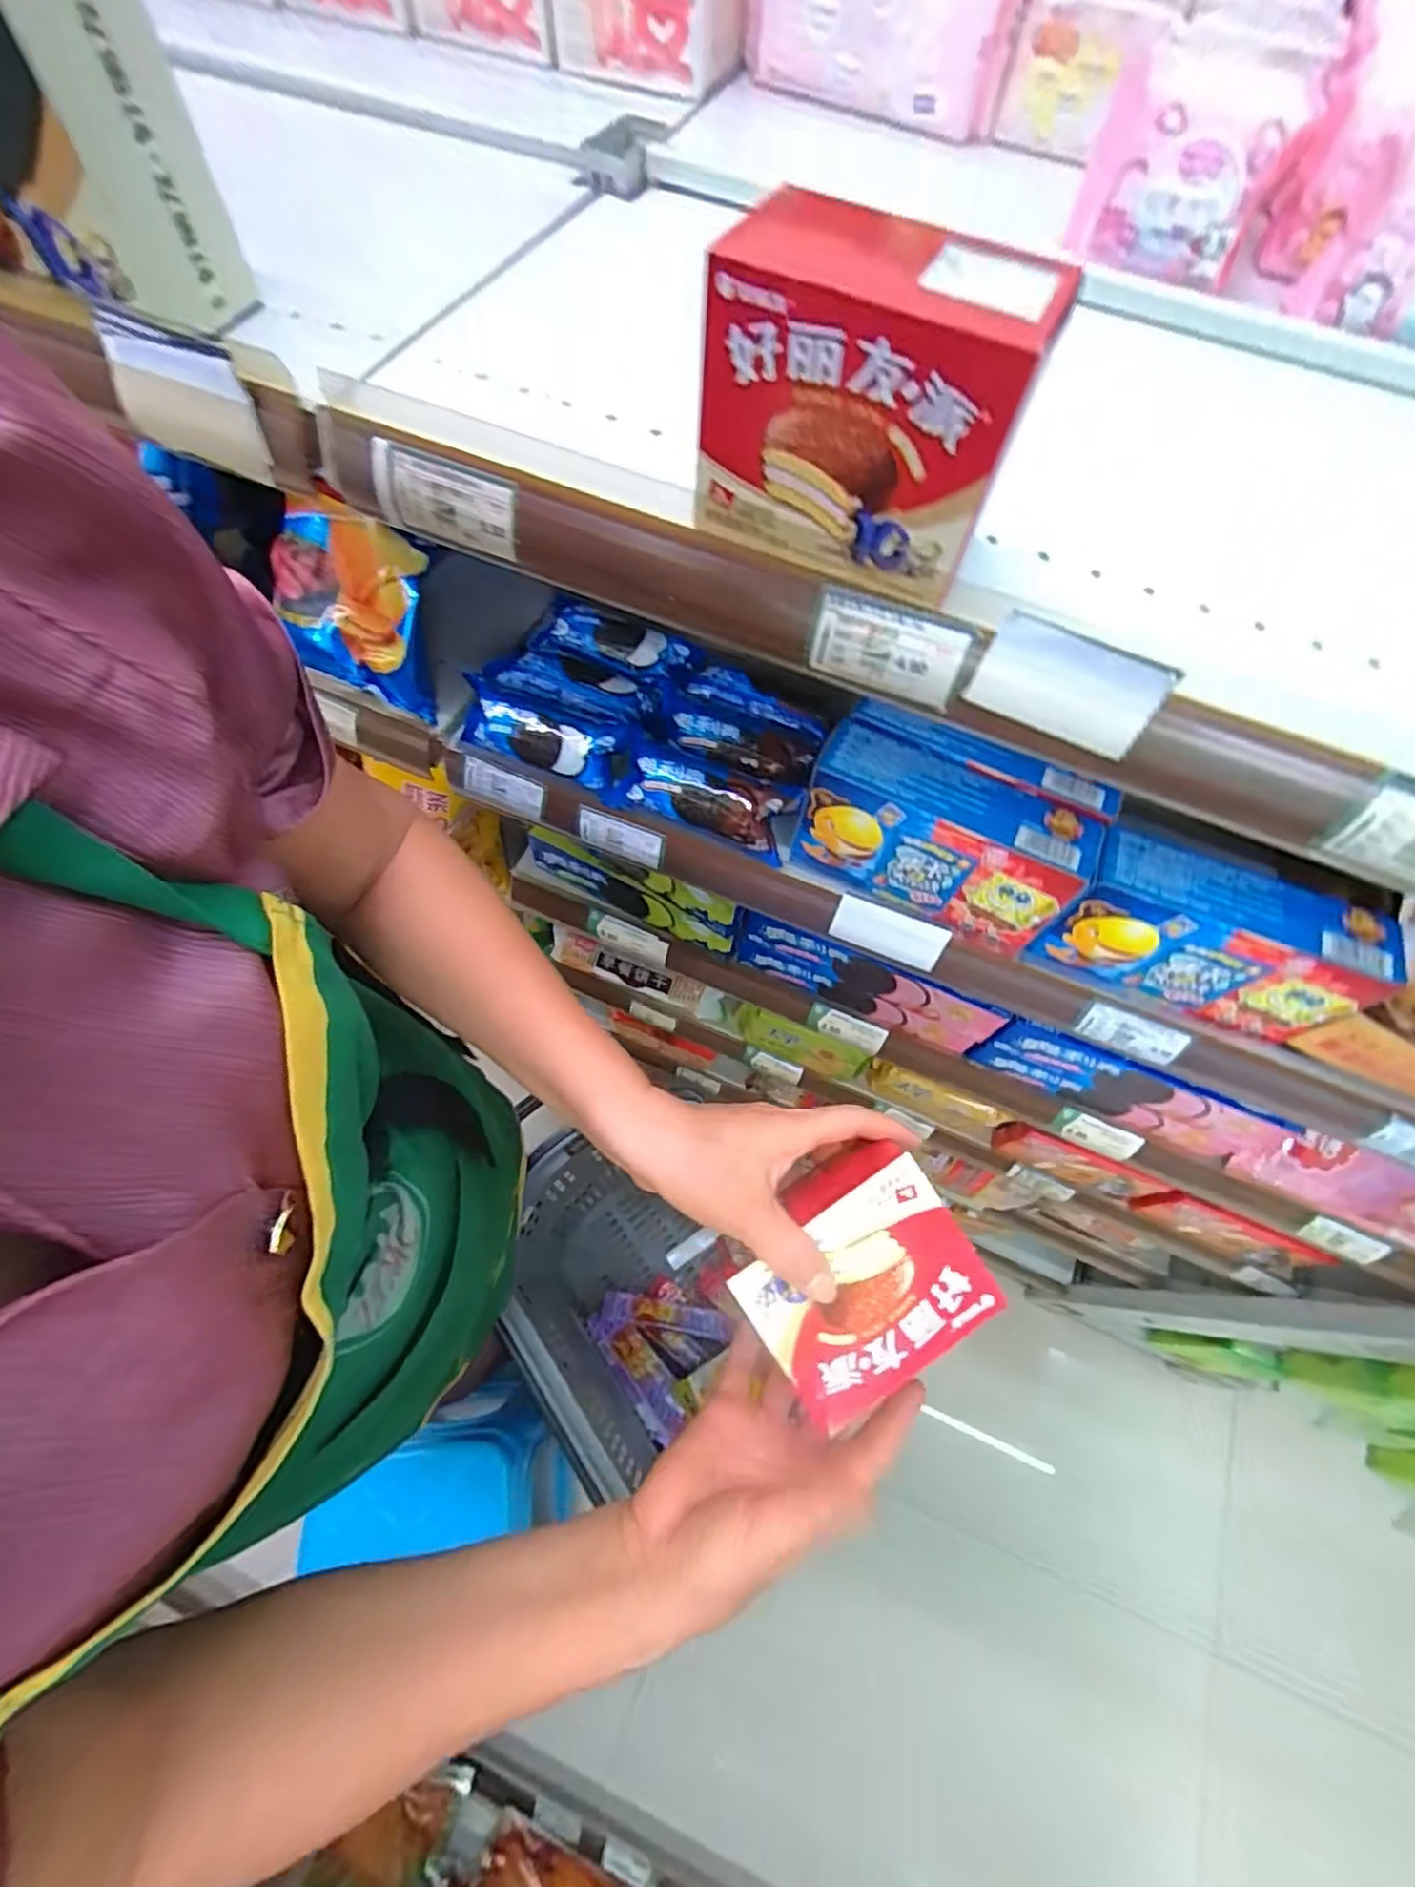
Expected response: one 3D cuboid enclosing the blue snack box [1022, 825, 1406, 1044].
[{"bbox_3d":[0.275,-0.003,0.389,0.151,0.085,0.046,21,66,6],"label":"blue snack box"}]

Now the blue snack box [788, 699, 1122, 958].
[{"bbox_3d":[0.137,-0.066,0.410,0.151,0.087,0.069,24,66,7],"label":"blue snack box"}]

